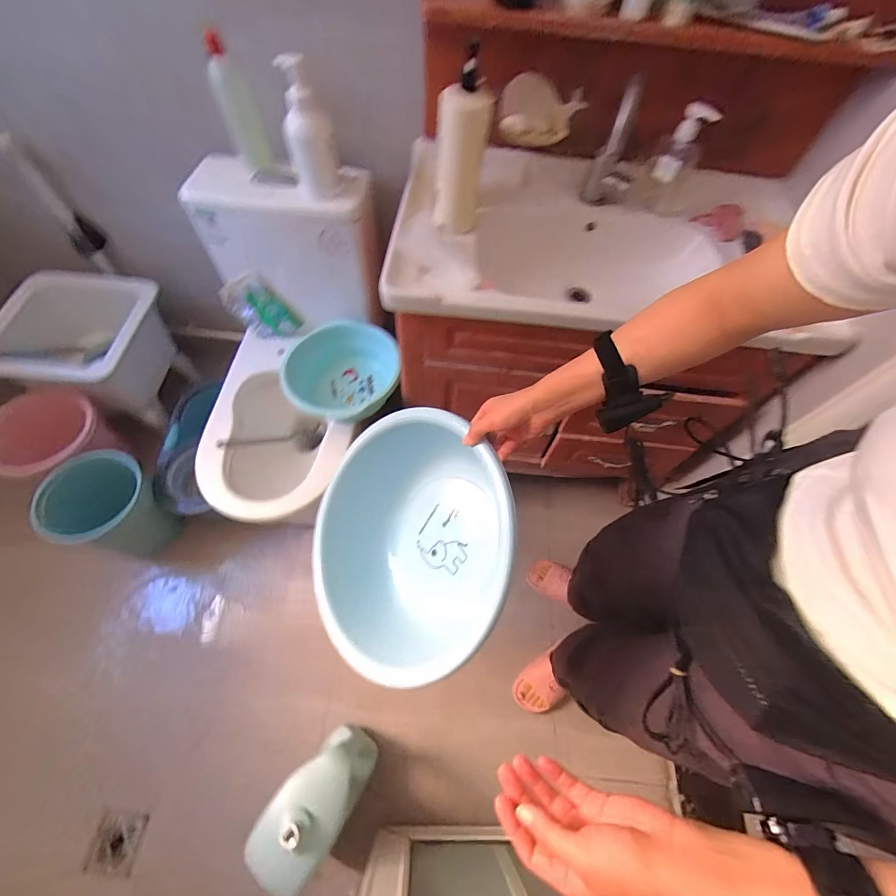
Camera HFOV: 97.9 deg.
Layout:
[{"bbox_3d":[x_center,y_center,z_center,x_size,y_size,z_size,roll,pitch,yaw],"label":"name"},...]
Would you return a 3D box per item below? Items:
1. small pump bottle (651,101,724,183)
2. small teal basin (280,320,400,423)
[{"bbox_3d":[0.449,-0.575,0.749,0.070,0.127,0.038,26,62,10],"label":"small pump bottle"},{"bbox_3d":[-0.259,-0.173,0.974,0.244,0.120,0.260,2,60,-3],"label":"small teal basin"}]

